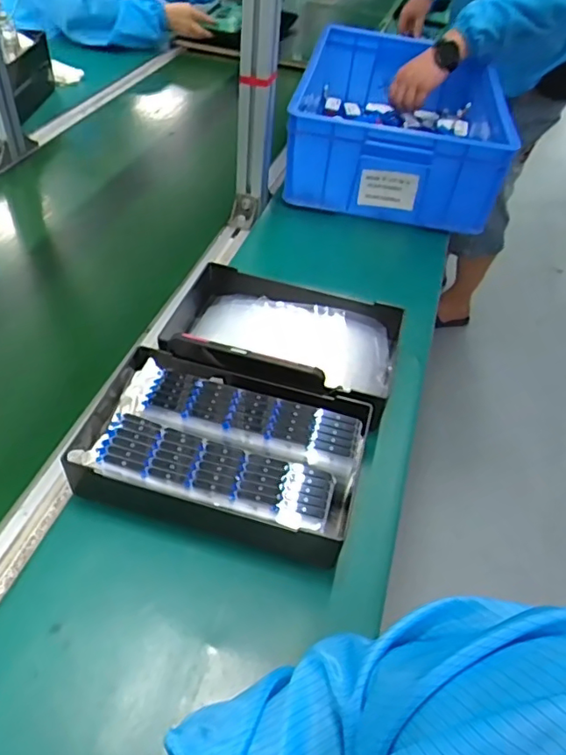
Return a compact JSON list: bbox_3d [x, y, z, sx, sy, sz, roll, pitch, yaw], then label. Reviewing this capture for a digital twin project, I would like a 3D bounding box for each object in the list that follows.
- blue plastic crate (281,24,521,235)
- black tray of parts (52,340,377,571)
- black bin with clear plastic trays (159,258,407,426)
[{"bbox_3d":[0.211,-0.463,1.053,0.354,0.173,0.505,12,45,4],"label":"blue plastic crate"},{"bbox_3d":[-0.057,0.066,0.551,0.258,0.070,0.169,15,45,7],"label":"black tray of parts"},{"bbox_3d":[0.003,-0.047,0.653,0.257,0.064,0.175,14,45,6],"label":"black bin with clear plastic trays"}]

